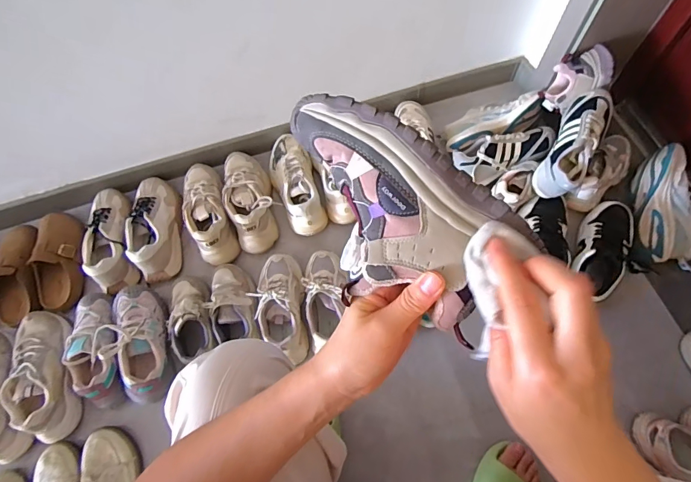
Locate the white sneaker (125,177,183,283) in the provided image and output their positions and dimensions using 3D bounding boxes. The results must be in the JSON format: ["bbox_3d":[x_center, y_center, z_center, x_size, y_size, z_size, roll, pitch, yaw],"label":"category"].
[{"bbox_3d":[-0.430,-0.039,0.900,0.100,0.087,0.249,-7,66,1],"label":"white sneaker"}]

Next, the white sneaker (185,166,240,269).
[{"bbox_3d":[-0.310,-0.075,0.899,0.091,0.083,0.251,-19,66,-5],"label":"white sneaker"}]

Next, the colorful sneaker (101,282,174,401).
[{"bbox_3d":[-0.411,0.196,0.784,0.104,0.087,0.232,-22,67,-6],"label":"colorful sneaker"}]

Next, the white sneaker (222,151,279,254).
[{"bbox_3d":[-0.220,-0.105,0.905,0.101,0.083,0.253,-16,66,-4],"label":"white sneaker"}]

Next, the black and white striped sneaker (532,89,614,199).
[{"bbox_3d":[0.475,-0.203,0.817,0.088,0.088,0.234,28,85,15],"label":"black and white striped sneaker"}]

